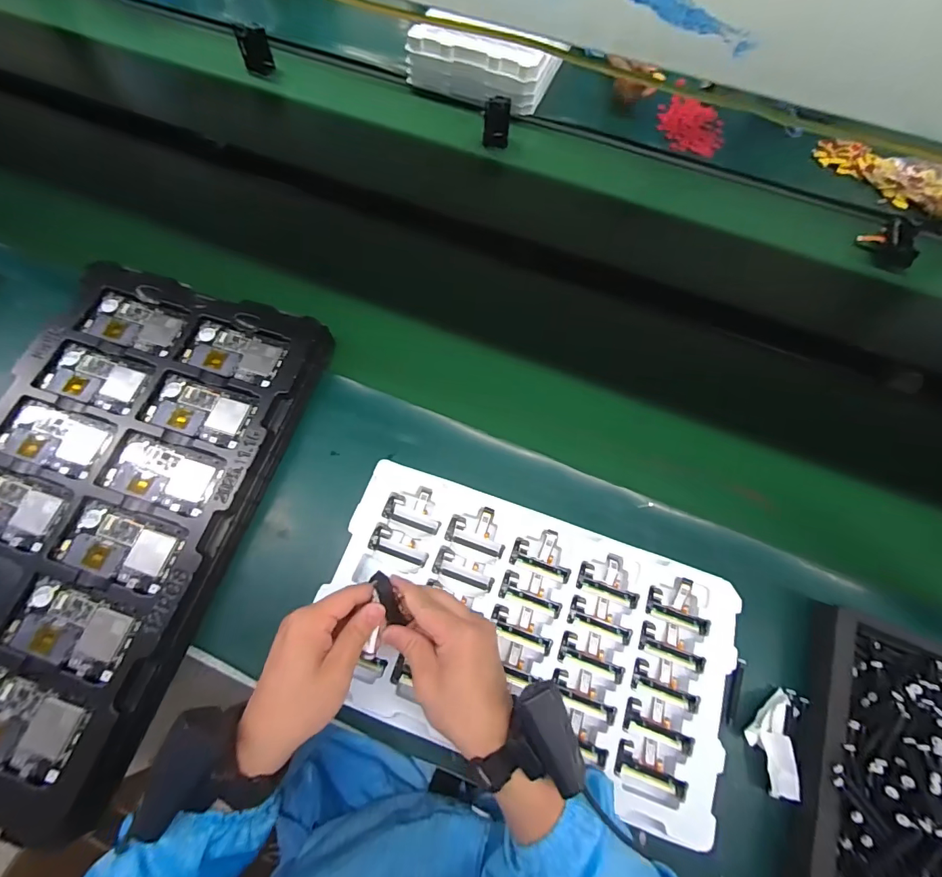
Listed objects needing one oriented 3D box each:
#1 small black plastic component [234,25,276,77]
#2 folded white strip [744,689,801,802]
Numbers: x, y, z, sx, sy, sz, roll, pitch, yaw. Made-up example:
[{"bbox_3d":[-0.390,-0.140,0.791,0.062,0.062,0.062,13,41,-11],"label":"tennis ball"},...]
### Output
[{"bbox_3d":[-0.413,-0.744,0.837,0.055,0.076,0.018,-3,67,-4],"label":"small black plastic component"},{"bbox_3d":[0.298,0.301,0.431,0.045,0.011,0.090,9,67,2],"label":"folded white strip"}]

